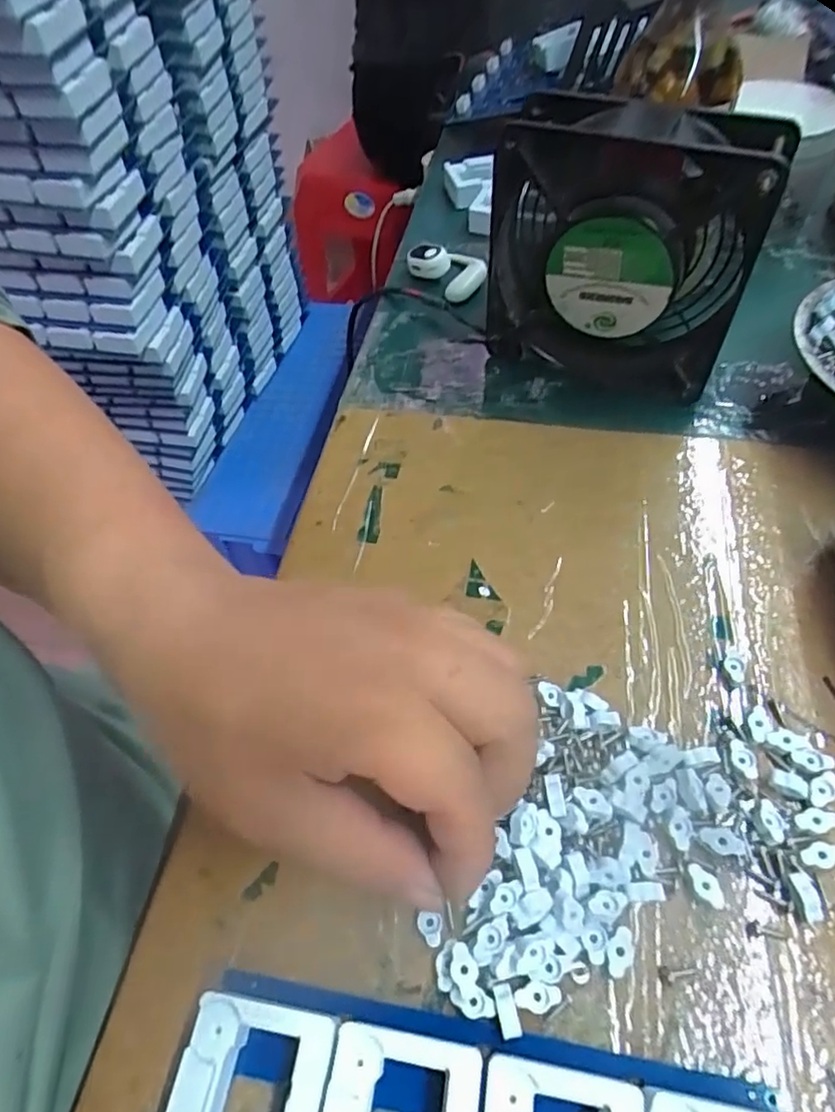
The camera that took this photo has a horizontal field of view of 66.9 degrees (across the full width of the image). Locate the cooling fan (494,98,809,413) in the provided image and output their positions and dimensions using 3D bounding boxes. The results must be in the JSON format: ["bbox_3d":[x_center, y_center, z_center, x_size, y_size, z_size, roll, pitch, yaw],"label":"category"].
[{"bbox_3d":[0.097,-0.146,0.310,0.121,0.119,0.045,17,58,16],"label":"cooling fan"}]

